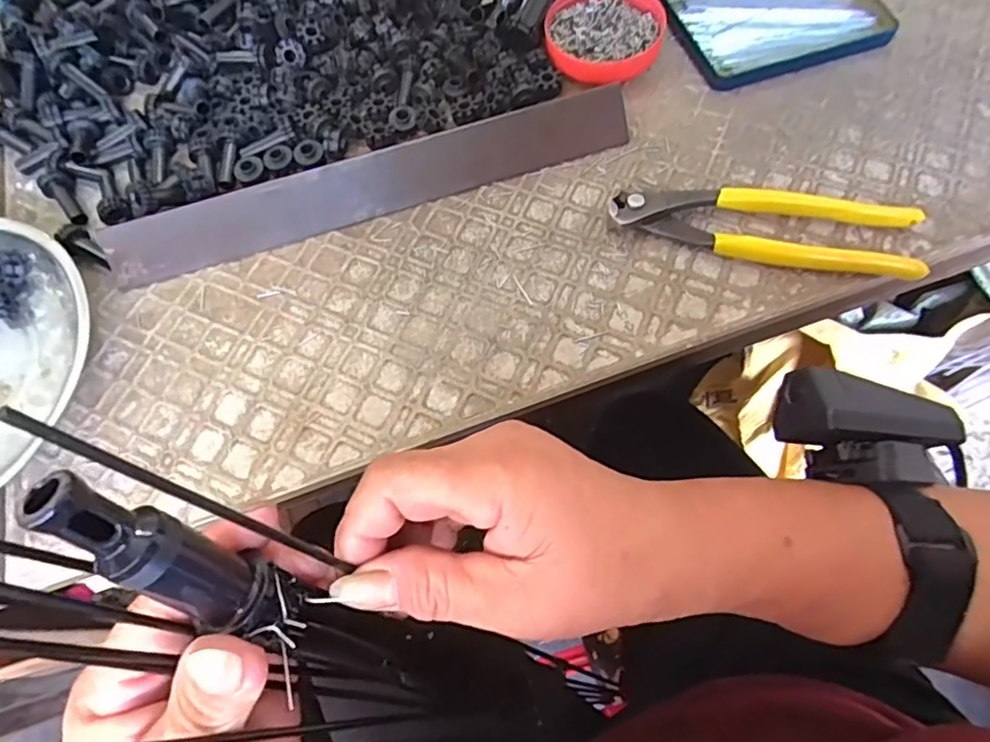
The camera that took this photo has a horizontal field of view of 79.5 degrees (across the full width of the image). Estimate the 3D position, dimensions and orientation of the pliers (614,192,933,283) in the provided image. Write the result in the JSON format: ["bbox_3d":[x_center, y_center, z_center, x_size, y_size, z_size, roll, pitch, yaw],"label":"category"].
[{"bbox_3d":[0.152,-0.086,0.338,0.165,0.024,0.047,10,67,7],"label":"pliers"}]

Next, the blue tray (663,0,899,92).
[{"bbox_3d":[0.197,-0.250,0.417,0.147,0.012,0.107,-23,67,-7],"label":"blue tray"}]

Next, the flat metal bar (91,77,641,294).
[{"bbox_3d":[-0.072,-0.115,0.362,0.317,0.036,0.008,-18,24,-5],"label":"flat metal bar"}]

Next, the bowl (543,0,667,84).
[{"bbox_3d":[0.073,-0.229,0.403,0.076,0.016,0.081,-1,66,2],"label":"bowl"}]

